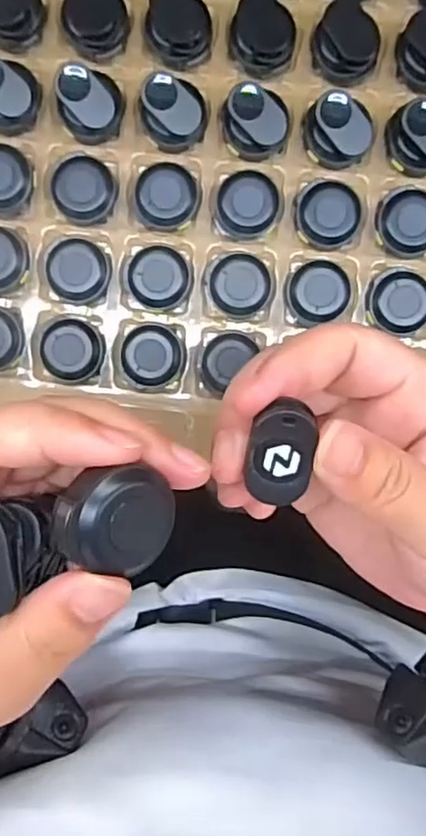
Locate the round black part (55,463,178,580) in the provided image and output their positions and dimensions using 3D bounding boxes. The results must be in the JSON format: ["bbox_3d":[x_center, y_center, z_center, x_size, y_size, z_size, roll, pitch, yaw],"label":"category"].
[{"bbox_3d":[-0.027,0.025,0.163,0.032,0.016,0.025,21,77,-37],"label":"round black part"}]

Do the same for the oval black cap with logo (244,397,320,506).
[{"bbox_3d":[0.018,0.010,0.168,0.016,0.008,0.027,7,96,-7],"label":"oval black cap with logo"}]

